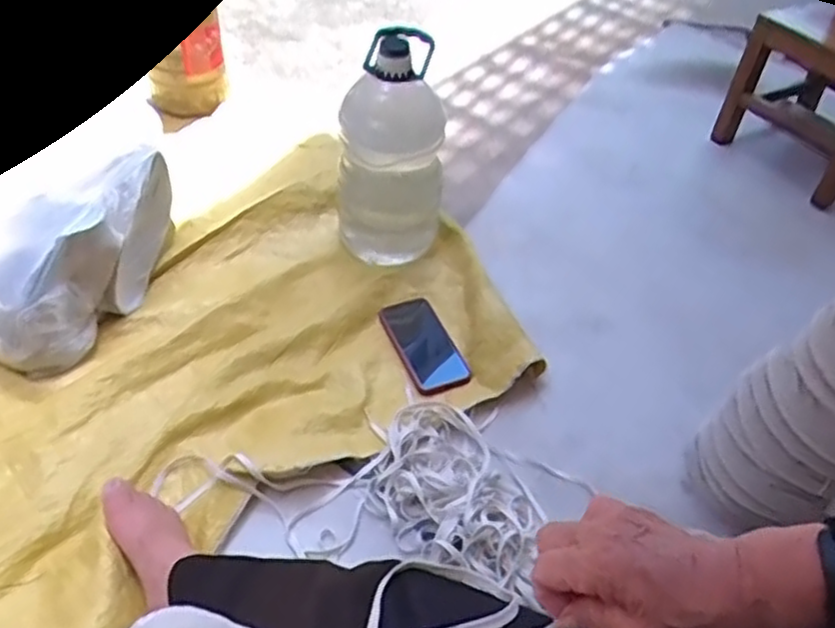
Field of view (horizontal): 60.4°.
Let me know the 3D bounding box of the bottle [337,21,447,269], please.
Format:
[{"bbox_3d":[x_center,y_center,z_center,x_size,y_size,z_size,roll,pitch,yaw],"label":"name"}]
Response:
[{"bbox_3d":[-0.042,-0.256,1.139,0.166,0.342,0.133,2,45,0],"label":"bottle"}]

